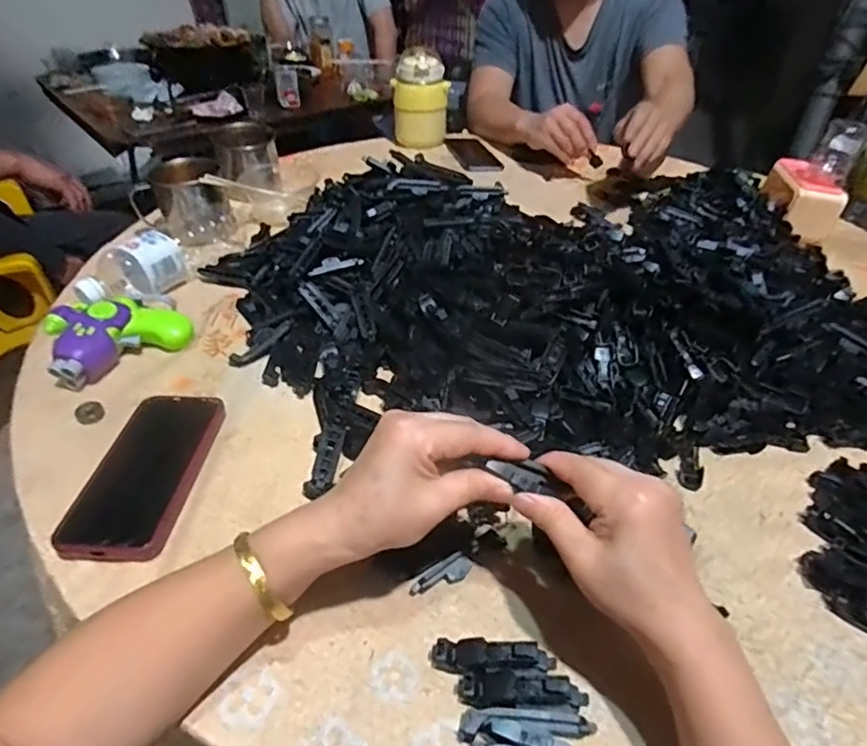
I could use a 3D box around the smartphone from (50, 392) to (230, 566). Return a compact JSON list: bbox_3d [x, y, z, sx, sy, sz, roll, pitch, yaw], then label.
[{"bbox_3d":[-0.229,0.077,0.445,0.076,0.014,0.156,2,40,3],"label":"smartphone"}]

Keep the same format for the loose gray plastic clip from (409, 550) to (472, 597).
[{"bbox_3d":[0.005,0.142,0.393,0.045,0.015,0.014,-14,42,-15],"label":"loose gray plastic clip"}]

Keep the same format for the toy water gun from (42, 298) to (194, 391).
[{"bbox_3d":[-0.322,-0.045,0.563,0.129,0.044,0.088,-27,47,-28],"label":"toy water gun"}]

